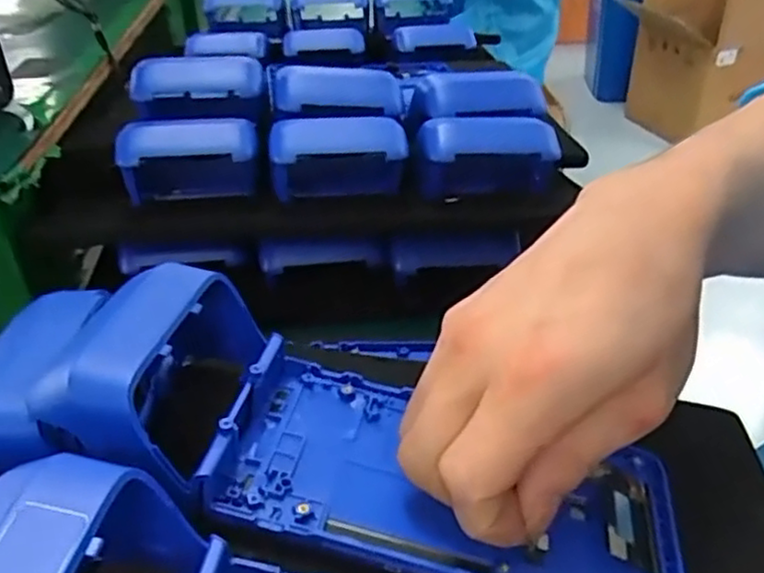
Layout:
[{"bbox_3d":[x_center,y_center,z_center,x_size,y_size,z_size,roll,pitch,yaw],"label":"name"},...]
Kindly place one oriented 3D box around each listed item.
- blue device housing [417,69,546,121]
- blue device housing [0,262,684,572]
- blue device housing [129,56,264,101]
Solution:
[{"bbox_3d":[0.066,-0.122,0.443,0.082,0.023,0.036,-5,35,-6],"label":"blue device housing"},{"bbox_3d":[-0.018,0.057,0.256,0.252,0.053,0.089,19,37,1],"label":"blue device housing"},{"bbox_3d":[-0.116,-0.129,0.435,0.079,0.026,0.020,-15,37,-19],"label":"blue device housing"}]

